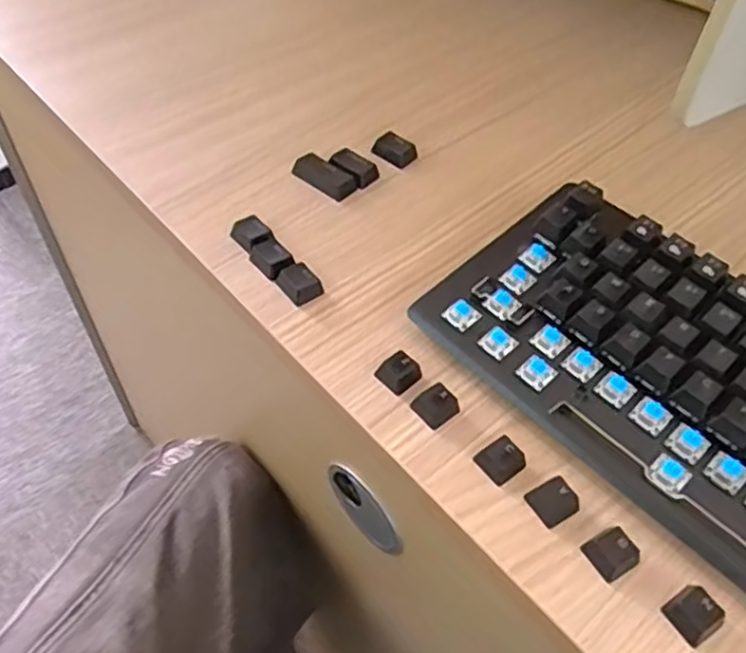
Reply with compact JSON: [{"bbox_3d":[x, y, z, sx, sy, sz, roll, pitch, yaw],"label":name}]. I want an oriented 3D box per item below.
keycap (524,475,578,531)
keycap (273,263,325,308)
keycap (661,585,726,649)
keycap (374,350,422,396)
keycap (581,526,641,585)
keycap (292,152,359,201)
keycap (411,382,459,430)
[{"bbox_3d":[0.078,0.075,0.294,0.017,0.009,0.018,-25,56,-22],"label":"keycap"},{"bbox_3d":[-0.039,-0.023,0.368,0.019,0.007,0.023,-25,56,-22],"label":"keycap"},{"bbox_3d":[0.126,0.112,0.266,0.017,0.008,0.018,-24,56,-21],"label":"keycap"},{"bbox_3d":[0.013,0.022,0.332,0.018,0.012,0.017,-31,59,-26],"label":"keycap"},{"bbox_3d":[0.098,0.093,0.280,0.017,0.009,0.017,-23,56,-21],"label":"keycap"},{"bbox_3d":[-0.030,-0.094,0.426,0.043,0.008,0.020,38,58,24],"label":"keycap"},{"bbox_3d":[0.030,0.036,0.321,0.018,0.010,0.017,-30,58,-25],"label":"keycap"}]

